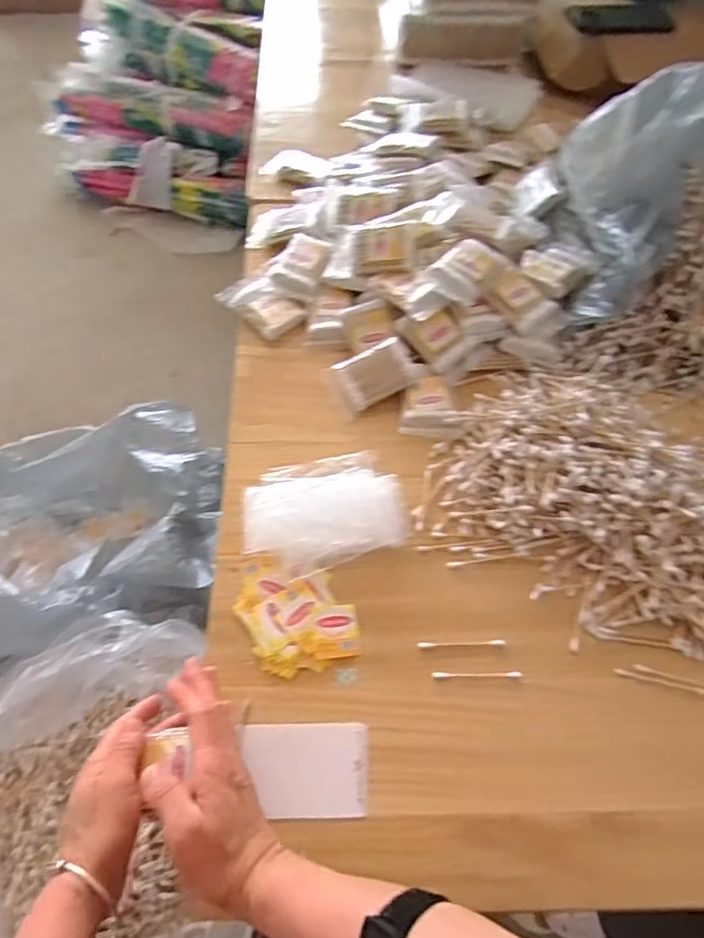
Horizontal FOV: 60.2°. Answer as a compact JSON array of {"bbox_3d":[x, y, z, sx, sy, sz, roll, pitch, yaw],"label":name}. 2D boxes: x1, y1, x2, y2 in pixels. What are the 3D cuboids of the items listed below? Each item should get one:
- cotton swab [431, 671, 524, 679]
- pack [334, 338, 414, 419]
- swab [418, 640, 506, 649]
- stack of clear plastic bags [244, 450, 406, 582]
[{"bbox_3d":[0.096,0.159,0.467,0.068,0.004,0.005,1,57,-2],"label":"cotton swab"},{"bbox_3d":[0.019,-0.094,0.600,0.075,0.026,0.053,-25,61,-17],"label":"pack"},{"bbox_3d":[0.087,0.138,0.479,0.068,0.004,0.005,0,57,-3],"label":"swab"},{"bbox_3d":[-0.026,0.032,0.536,0.138,0.015,0.107,-11,58,-10],"label":"stack of clear plastic bags"}]

